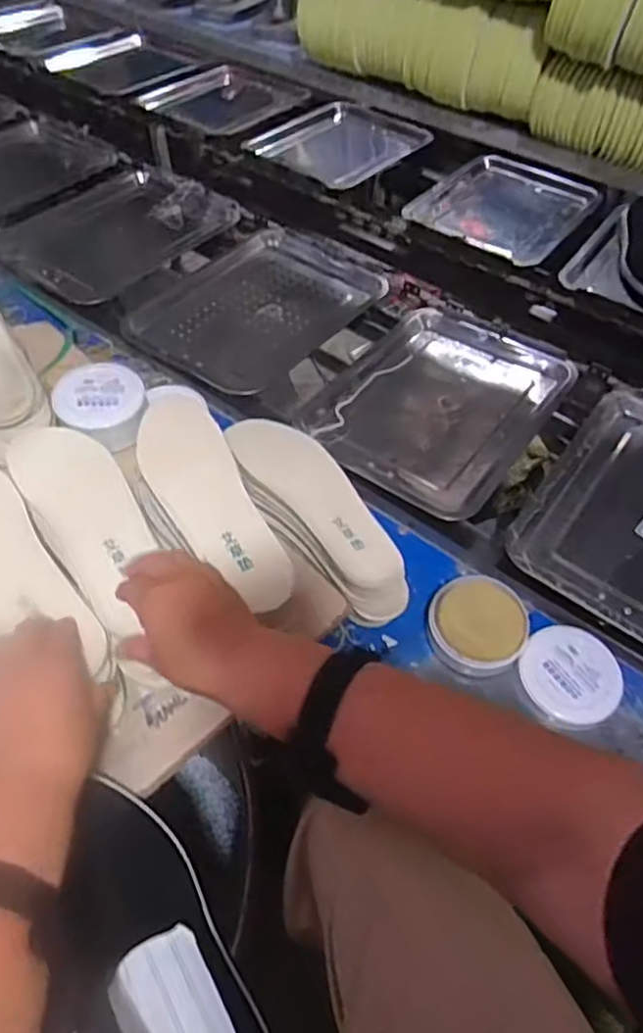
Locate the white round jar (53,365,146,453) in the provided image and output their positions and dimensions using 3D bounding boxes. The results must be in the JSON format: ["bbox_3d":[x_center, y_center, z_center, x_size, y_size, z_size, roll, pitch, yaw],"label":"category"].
[{"bbox_3d":[-0.258,-0.126,0.756,0.100,0.060,0.101,-11,55,-12],"label":"white round jar"}]

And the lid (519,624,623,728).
[{"bbox_3d":[0.263,0.164,0.668,0.101,0.019,0.099,2,62,-4],"label":"lid"}]

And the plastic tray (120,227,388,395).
[{"bbox_3d":[-0.104,-0.329,0.981,0.266,0.027,0.356,30,57,17],"label":"plastic tray"}]

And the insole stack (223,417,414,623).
[{"bbox_3d":[-0.006,-0.002,0.698,0.106,0.076,0.262,-23,58,-20],"label":"insole stack"}]

